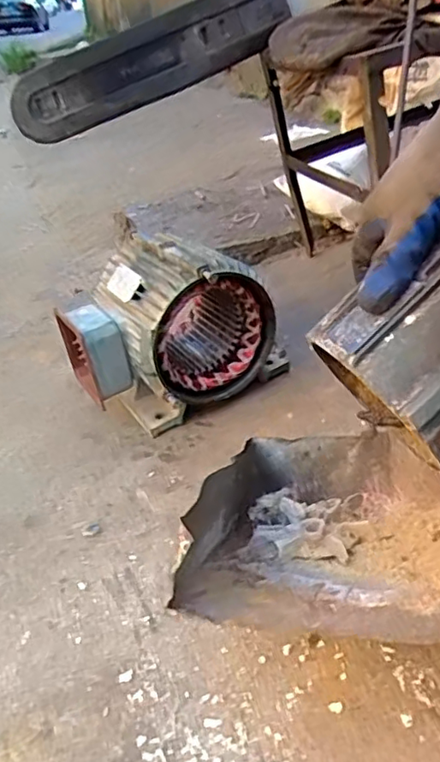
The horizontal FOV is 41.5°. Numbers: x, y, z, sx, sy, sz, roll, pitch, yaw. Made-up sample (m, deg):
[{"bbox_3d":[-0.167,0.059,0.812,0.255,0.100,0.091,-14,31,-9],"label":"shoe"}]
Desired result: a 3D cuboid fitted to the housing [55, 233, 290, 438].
[{"bbox_3d":[-0.067,-0.076,0.835,0.290,0.219,0.182,-18,36,-19],"label":"housing"}]

